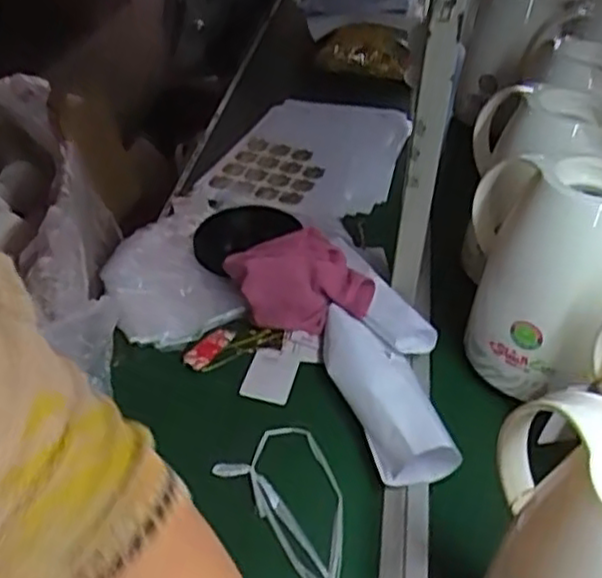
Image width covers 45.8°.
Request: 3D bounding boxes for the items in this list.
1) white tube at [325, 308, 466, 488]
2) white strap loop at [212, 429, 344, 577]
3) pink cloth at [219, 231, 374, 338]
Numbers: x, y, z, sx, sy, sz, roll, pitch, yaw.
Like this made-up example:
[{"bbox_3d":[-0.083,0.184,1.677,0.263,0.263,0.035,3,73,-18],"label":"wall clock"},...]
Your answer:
[{"bbox_3d":[0.077,0.097,0.718,0.073,0.052,0.226,-10,43,-15],"label":"white tube"},{"bbox_3d":[0.005,0.184,0.639,0.099,0.028,0.161,-27,50,-31],"label":"white strap loop"},{"bbox_3d":[-0.003,-0.009,0.820,0.140,0.054,0.156,-14,44,-20],"label":"pink cloth"}]

